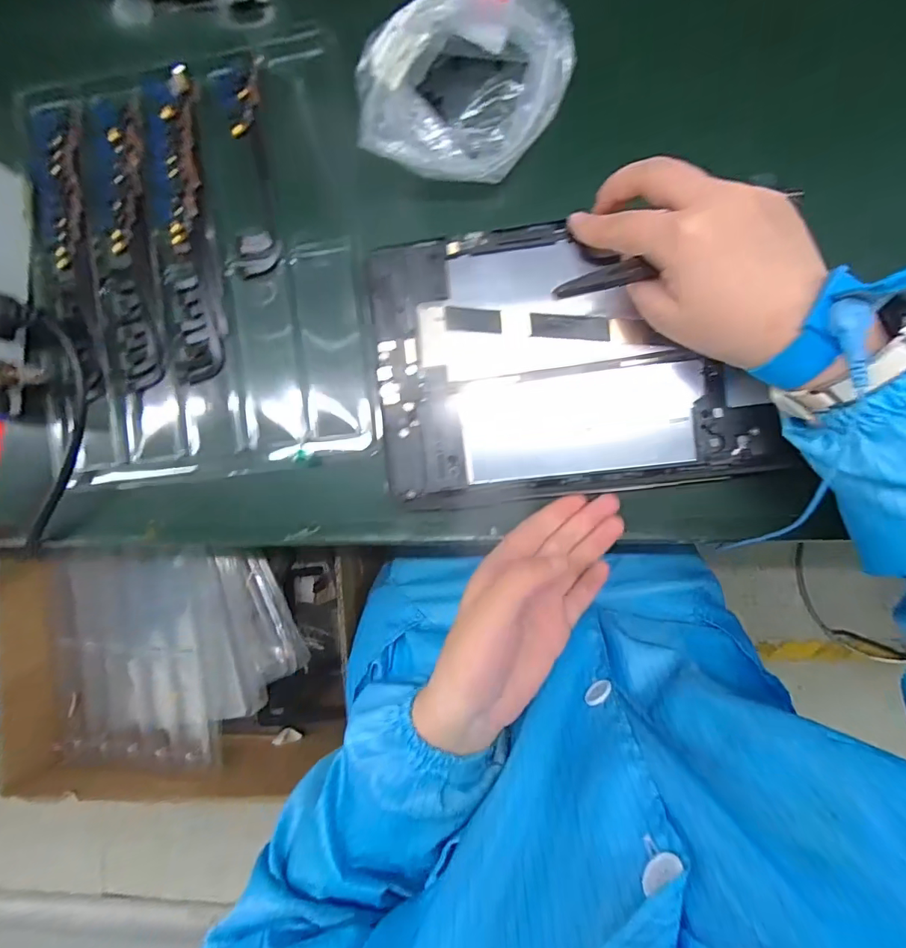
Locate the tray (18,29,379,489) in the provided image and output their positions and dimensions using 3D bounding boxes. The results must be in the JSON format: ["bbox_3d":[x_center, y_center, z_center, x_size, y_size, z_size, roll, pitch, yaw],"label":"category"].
[{"bbox_3d":[-0.169,-0.136,0.316,0.216,0.029,0.268,-6,89,3],"label":"tray"}]

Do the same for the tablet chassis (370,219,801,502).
[{"bbox_3d":[0.064,-0.065,0.277,0.213,0.009,0.153,-6,91,4],"label":"tablet chassis"}]

